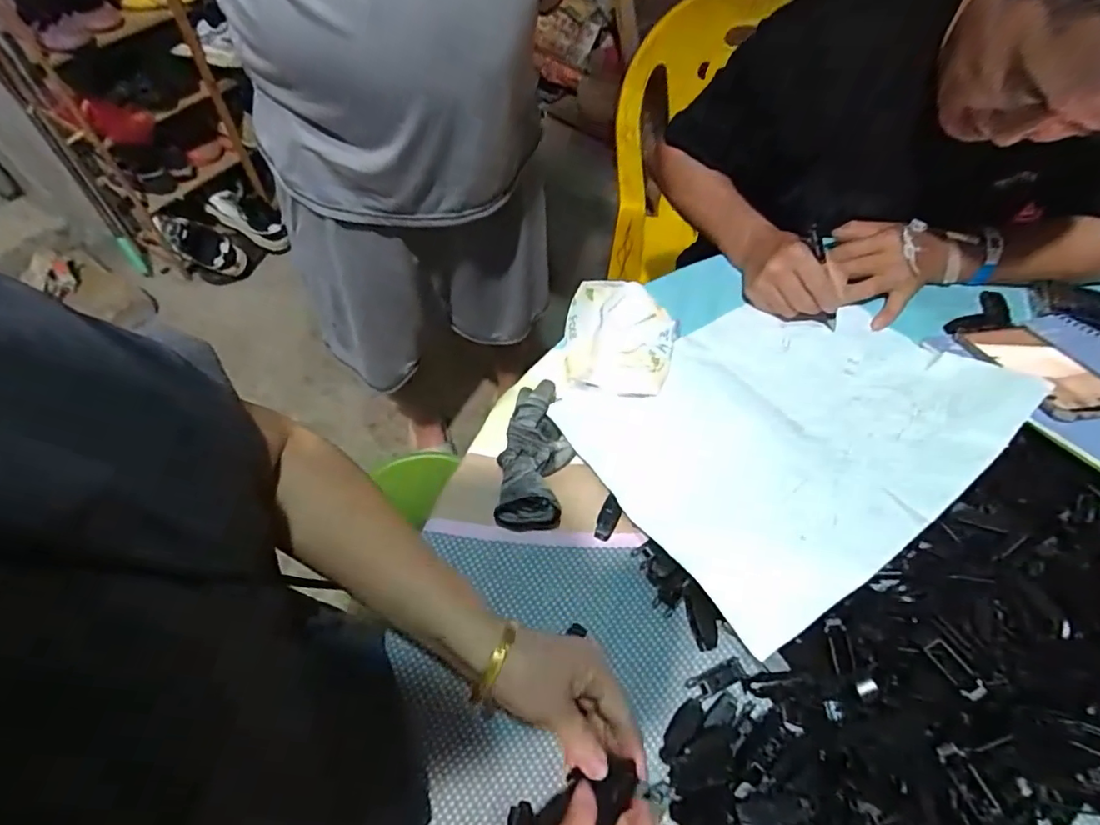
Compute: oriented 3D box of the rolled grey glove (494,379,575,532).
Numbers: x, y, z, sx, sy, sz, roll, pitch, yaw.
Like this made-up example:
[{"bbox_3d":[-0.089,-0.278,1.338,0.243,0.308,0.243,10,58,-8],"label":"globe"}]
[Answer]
[{"bbox_3d":[-0.011,0.032,0.532,0.065,0.048,0.155,9,57,5],"label":"rolled grey glove"}]

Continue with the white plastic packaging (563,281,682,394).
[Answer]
[{"bbox_3d":[0.074,-0.084,0.605,0.118,0.033,0.137,15,57,9],"label":"white plastic packaging"}]

